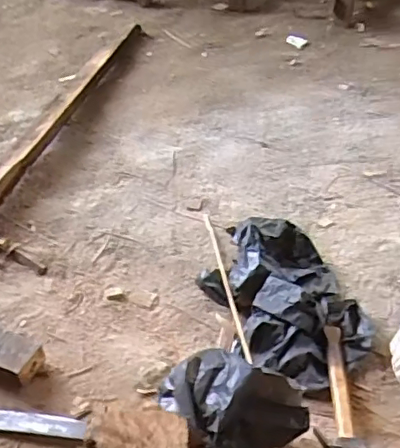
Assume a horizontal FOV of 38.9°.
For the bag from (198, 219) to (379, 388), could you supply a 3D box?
[{"bbox_3d":[0.150,0.119,0.984,0.240,0.078,0.340,-17,45,-22],"label":"bag"}]

